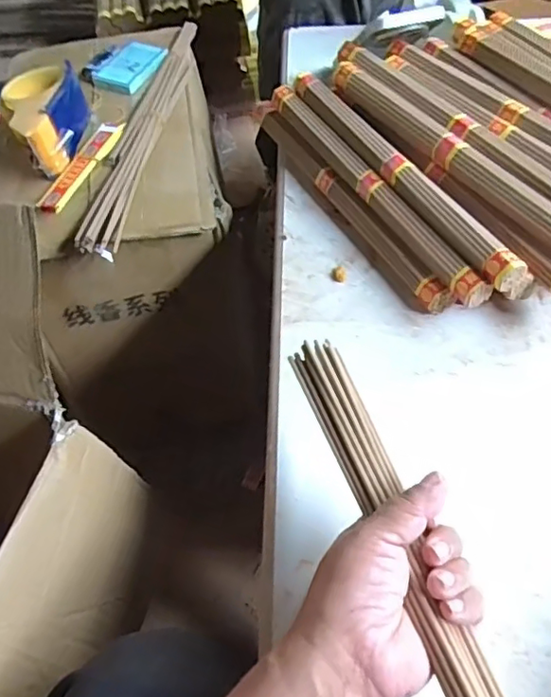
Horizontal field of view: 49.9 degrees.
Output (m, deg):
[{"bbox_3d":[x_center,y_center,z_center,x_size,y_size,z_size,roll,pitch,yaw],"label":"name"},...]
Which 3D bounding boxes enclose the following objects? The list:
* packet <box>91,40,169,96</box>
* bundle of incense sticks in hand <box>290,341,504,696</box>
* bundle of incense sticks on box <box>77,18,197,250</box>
[{"bbox_3d":[-0.192,-0.372,0.776,0.072,0.017,0.094,21,58,18],"label":"packet"},{"bbox_3d":[0.073,0.118,0.297,0.028,0.013,0.319,-16,52,-8],"label":"bundle of incense sticks in hand"},{"bbox_3d":[-0.151,-0.279,0.716,0.046,0.022,0.453,5,54,7],"label":"bundle of incense sticks on box"}]

